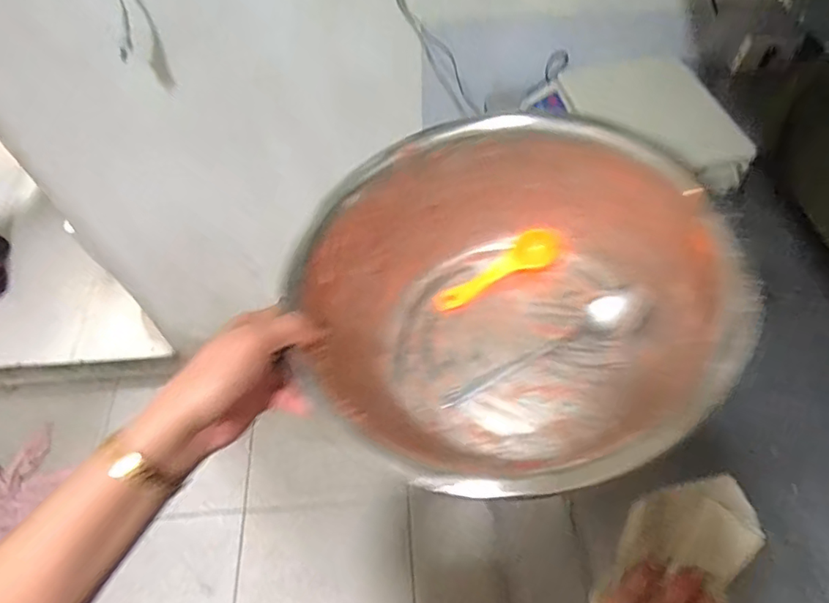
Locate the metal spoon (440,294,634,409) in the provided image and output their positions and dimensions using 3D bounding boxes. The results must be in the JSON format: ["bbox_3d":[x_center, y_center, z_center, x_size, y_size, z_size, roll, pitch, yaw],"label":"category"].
[{"bbox_3d":[0.098,0.040,0.421,0.166,0.038,0.028,-24,58,-13],"label":"metal spoon"}]

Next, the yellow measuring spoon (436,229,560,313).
[{"bbox_3d":[0.074,-0.026,0.474,0.121,0.015,0.029,-31,59,0],"label":"yellow measuring spoon"}]

